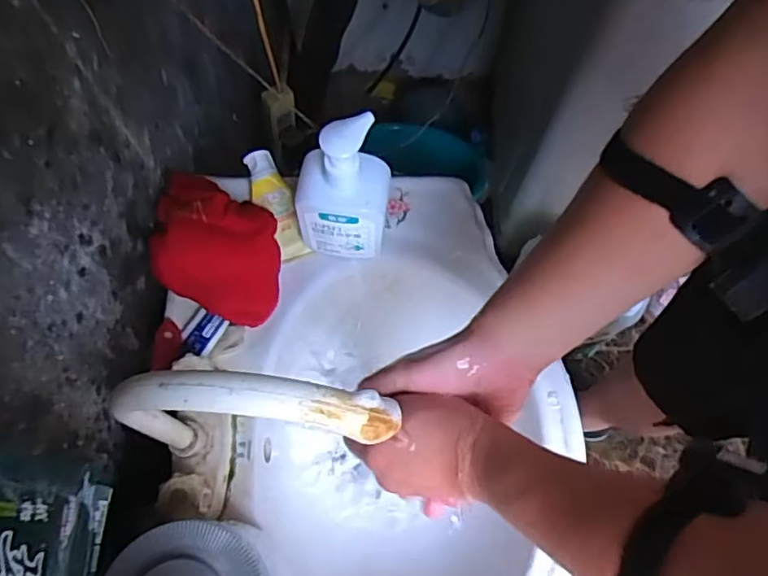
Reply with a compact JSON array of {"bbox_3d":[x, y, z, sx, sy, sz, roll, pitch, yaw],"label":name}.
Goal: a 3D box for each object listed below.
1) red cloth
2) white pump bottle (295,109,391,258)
[{"bbox_3d":[-0.164,-0.054,0.573,0.105,0.073,0.164,-6,67,-3],"label":"red cloth"},{"bbox_3d":[-0.038,-0.087,0.533,0.082,0.179,0.051,5,67,2],"label":"white pump bottle"}]

